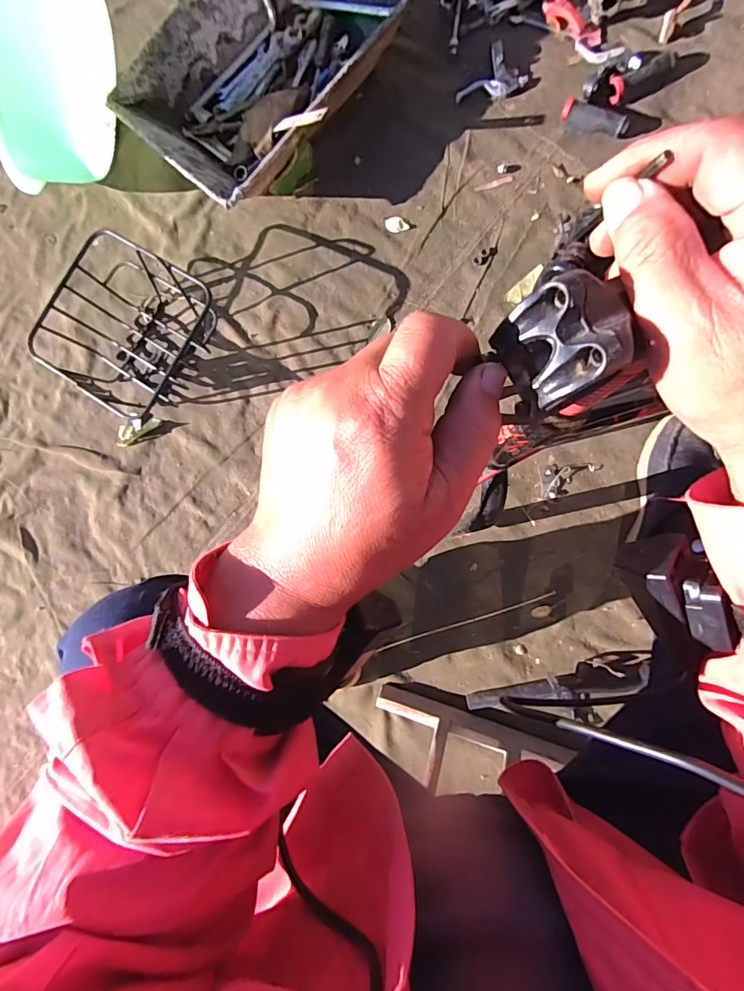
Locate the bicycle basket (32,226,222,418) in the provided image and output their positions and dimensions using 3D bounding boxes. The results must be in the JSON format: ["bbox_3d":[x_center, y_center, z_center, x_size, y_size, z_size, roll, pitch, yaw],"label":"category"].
[{"bbox_3d":[-0.417,-0.287,0.806,0.228,0.107,0.241,35,91,9],"label":"bicycle basket"}]

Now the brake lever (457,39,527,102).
[{"bbox_3d":[0.192,-0.694,0.788,0.107,0.020,0.081,-34,82,4],"label":"brake lever"}]

